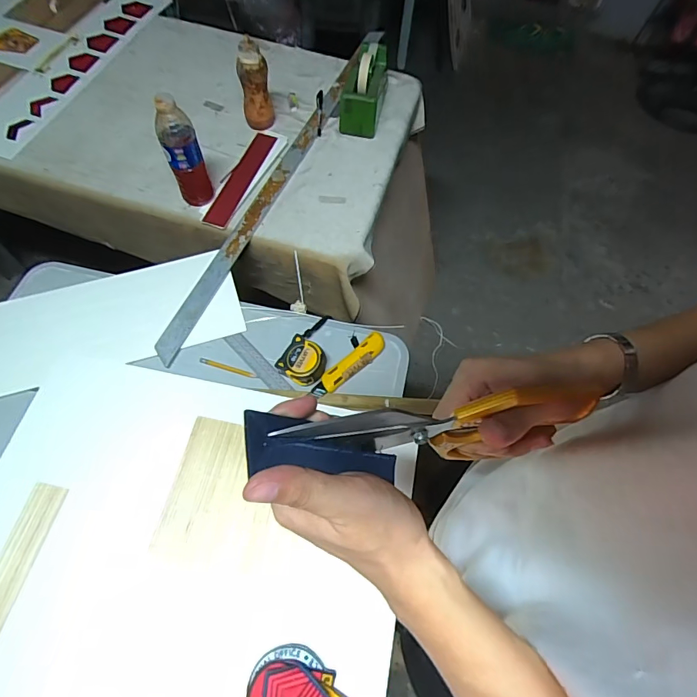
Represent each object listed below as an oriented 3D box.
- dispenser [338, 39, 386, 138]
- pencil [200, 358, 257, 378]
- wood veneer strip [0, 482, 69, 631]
[{"bbox_3d":[0.036,-0.579,0.951,0.086,0.108,0.222,11,63,3],"label":"dispenser"},{"bbox_3d":[-0.195,0.032,0.705,0.094,0.005,0.012,14,63,5],"label":"pencil"},{"bbox_3d":[-0.441,0.309,0.550,0.053,0.005,0.266,9,64,11],"label":"wood veneer strip"}]

